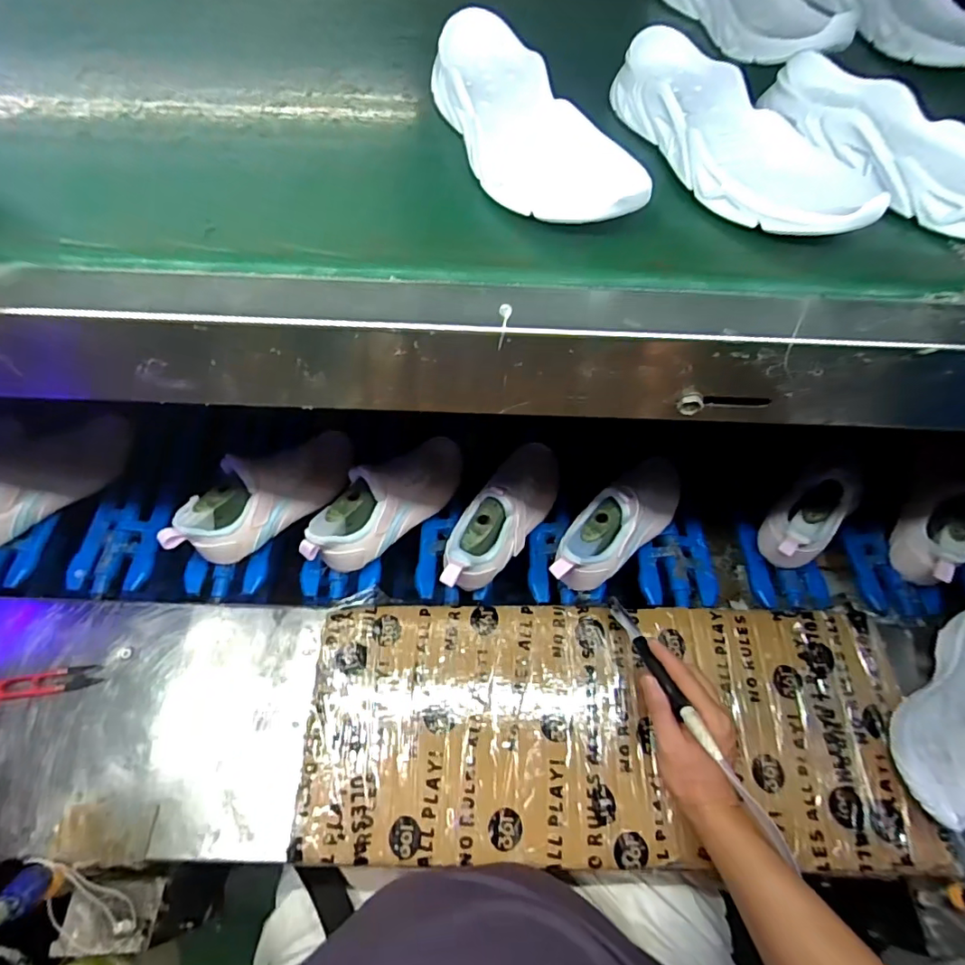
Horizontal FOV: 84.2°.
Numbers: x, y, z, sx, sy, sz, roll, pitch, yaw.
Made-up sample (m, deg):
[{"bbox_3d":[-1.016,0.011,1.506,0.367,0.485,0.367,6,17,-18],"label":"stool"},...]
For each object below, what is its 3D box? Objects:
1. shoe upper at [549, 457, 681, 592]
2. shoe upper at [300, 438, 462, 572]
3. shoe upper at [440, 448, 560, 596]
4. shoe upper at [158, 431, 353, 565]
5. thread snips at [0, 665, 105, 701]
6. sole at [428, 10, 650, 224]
[{"bbox_3d":[0.167,0.045,0.640,0.082,0.088,0.223,37,65,18],"label":"shoe upper"},{"bbox_3d":[-0.115,0.017,0.651,0.074,0.089,0.230,39,51,19],"label":"shoe upper"},{"bbox_3d":[0.027,0.034,0.641,0.072,0.095,0.222,32,64,16],"label":"shoe upper"},{"bbox_3d":[-0.254,0.012,0.651,0.072,0.102,0.247,37,48,18],"label":"shoe upper"},{"bbox_3d":[-0.446,0.205,0.548,0.100,0.005,0.025,-6,60,-6],"label":"thread snips"},{"bbox_3d":[0.027,-0.250,0.377,0.082,0.045,0.234,-20,62,-13],"label":"sole"}]

